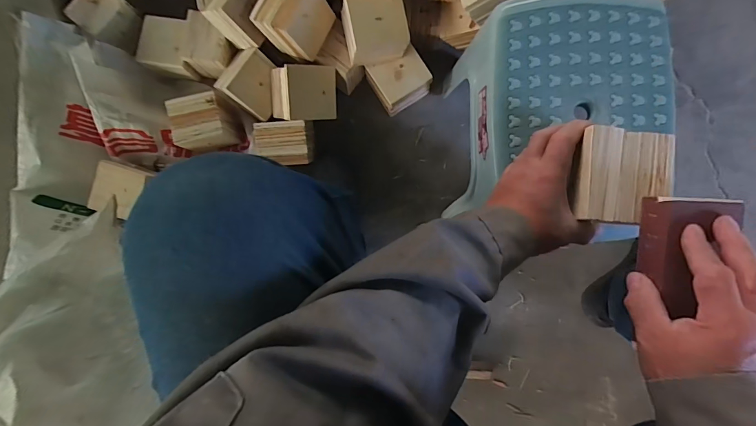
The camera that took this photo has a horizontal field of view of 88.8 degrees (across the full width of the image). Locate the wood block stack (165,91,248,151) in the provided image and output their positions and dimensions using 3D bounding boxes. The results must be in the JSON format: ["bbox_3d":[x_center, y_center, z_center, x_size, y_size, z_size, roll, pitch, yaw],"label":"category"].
[{"bbox_3d":[-0.349,-0.182,0.773,0.118,0.074,0.101,-14,88,3],"label":"wood block stack"}]

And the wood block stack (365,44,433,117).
[{"bbox_3d":[0.042,-0.255,0.754,0.100,0.092,0.090,-31,87,2],"label":"wood block stack"}]

